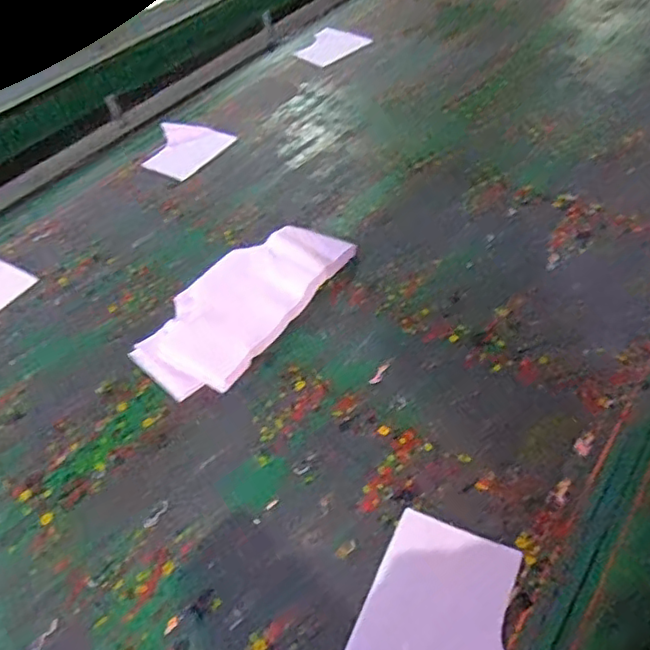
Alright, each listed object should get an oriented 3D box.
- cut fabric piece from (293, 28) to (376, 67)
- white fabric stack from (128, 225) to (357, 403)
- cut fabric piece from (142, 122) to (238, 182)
[{"bbox_3d":[0.000,-0.715,1.512,0.151,0.019,0.195,-31,51,-20],"label":"cut fabric piece"},{"bbox_3d":[-0.123,-0.037,0.881,0.176,0.030,0.339,25,55,27],"label":"white fabric stack"},{"bbox_3d":[-0.286,-0.364,1.213,0.143,0.035,0.165,24,55,26],"label":"cut fabric piece"}]

